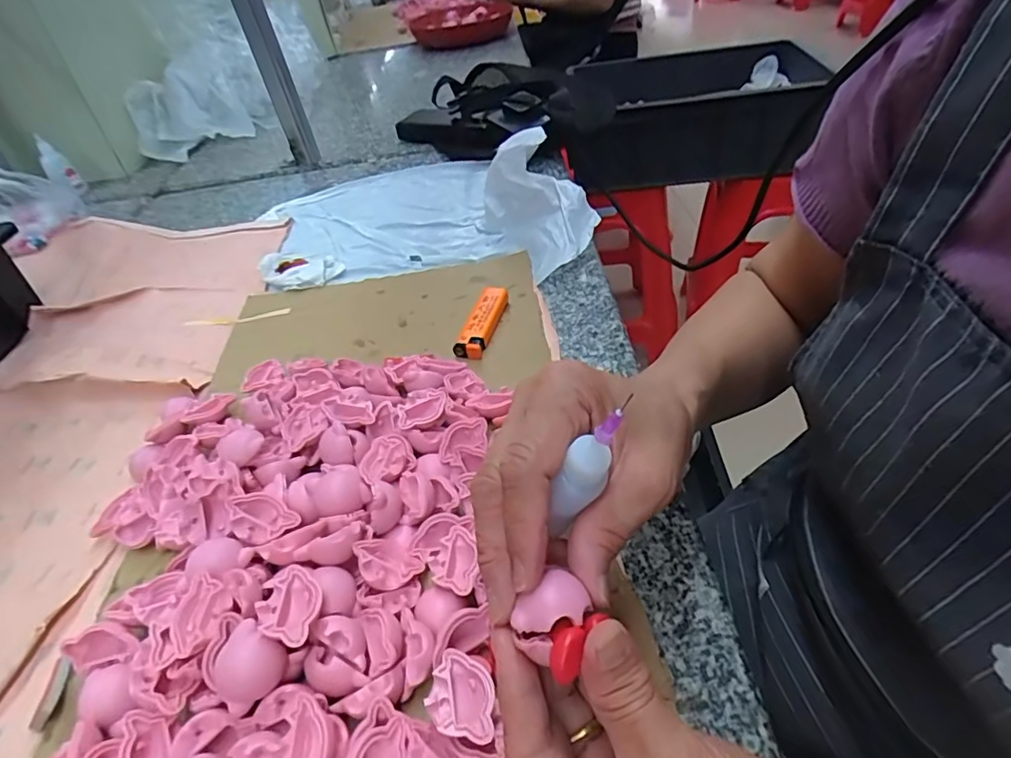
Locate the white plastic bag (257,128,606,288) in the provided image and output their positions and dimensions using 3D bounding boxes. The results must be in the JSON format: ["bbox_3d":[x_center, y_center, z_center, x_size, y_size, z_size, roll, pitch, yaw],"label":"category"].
[{"bbox_3d":[-0.100,-0.205,0.603,0.379,0.064,0.280,-1,43,8],"label":"white plastic bag"}]

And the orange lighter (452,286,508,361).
[{"bbox_3d":[-0.019,-0.046,0.450,0.023,0.015,0.080,7,44,15],"label":"orange lighter"}]

